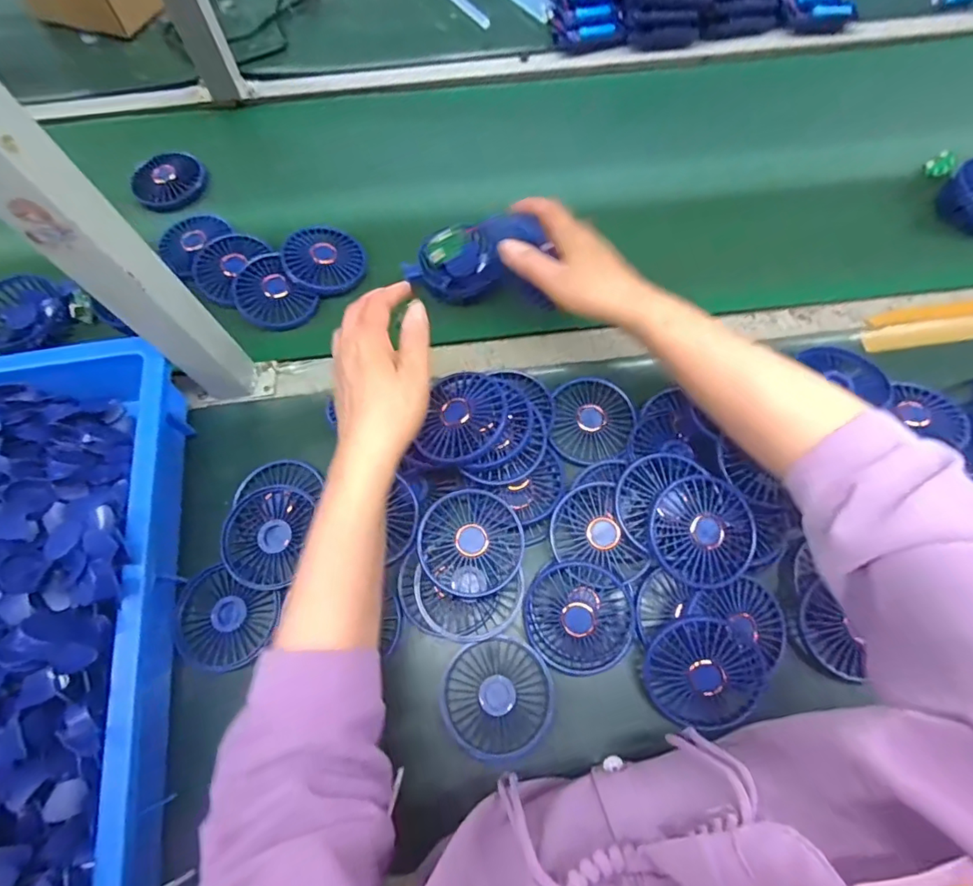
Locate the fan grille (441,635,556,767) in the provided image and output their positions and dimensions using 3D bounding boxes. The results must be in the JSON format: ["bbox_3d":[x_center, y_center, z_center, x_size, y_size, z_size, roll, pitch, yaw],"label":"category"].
[{"bbox_3d":[0.009,0.208,0.420,0.087,0.021,0.086,-26,69,-9],"label":"fan grille"}]

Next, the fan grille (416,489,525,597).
[{"bbox_3d":[-0.012,0.084,0.431,0.086,0.022,0.086,4,78,-17],"label":"fan grille"}]

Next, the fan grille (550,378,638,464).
[{"bbox_3d":[0.102,-0.023,0.490,0.076,0.011,0.084,3,67,3],"label":"fan grille"}]

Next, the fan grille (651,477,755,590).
[{"bbox_3d":[0.176,0.071,0.413,0.083,0.014,0.085,-8,79,-4],"label":"fan grille"}]

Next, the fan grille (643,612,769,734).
[{"bbox_3d":[0.170,0.180,0.402,0.087,0.018,0.083,-15,86,9],"label":"fan grille"}]

